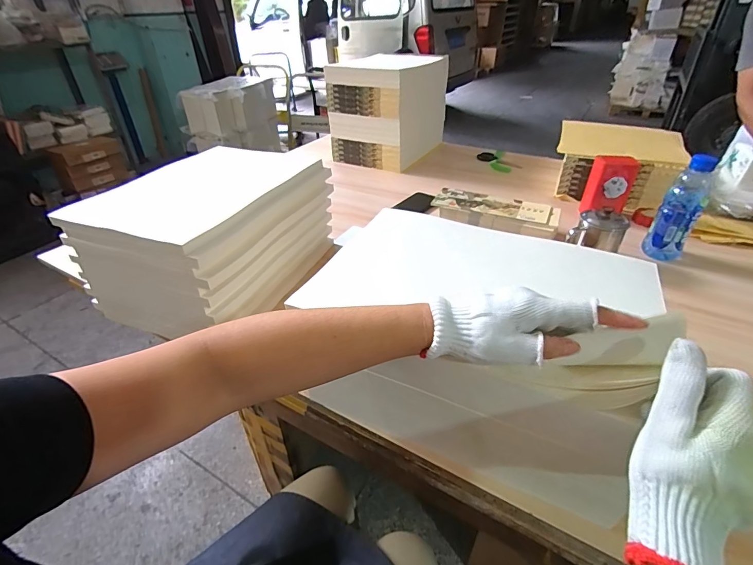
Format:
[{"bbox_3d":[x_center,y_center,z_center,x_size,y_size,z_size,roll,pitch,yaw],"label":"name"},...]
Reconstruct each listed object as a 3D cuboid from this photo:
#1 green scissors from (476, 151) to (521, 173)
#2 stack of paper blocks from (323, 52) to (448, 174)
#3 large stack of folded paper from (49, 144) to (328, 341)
[{"bbox_3d":[0.418,-0.412,1.292,0.101,0.019,0.153,-13,38,-16],"label":"green scissors"},{"bbox_3d":[0.054,-0.588,1.304,0.293,0.298,0.359,20,41,26],"label":"stack of paper blocks"},{"bbox_3d":[-0.294,-0.102,0.708,0.290,0.167,0.371,13,39,19],"label":"large stack of folded paper"}]

